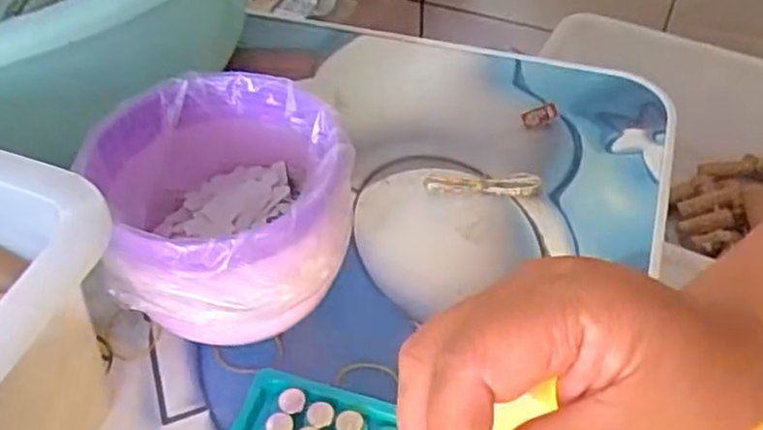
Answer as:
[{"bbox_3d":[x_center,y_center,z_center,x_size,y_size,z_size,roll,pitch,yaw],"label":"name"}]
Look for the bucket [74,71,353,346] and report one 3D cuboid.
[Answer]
[{"bbox_3d":[-0.064,0.003,0.342,0.097,0.088,0.109,-6,49,-4],"label":"bucket"}]

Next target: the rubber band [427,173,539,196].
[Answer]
[{"bbox_3d":[0.056,-0.017,0.411,0.062,0.005,0.014,-1,48,0],"label":"rubber band"}]

